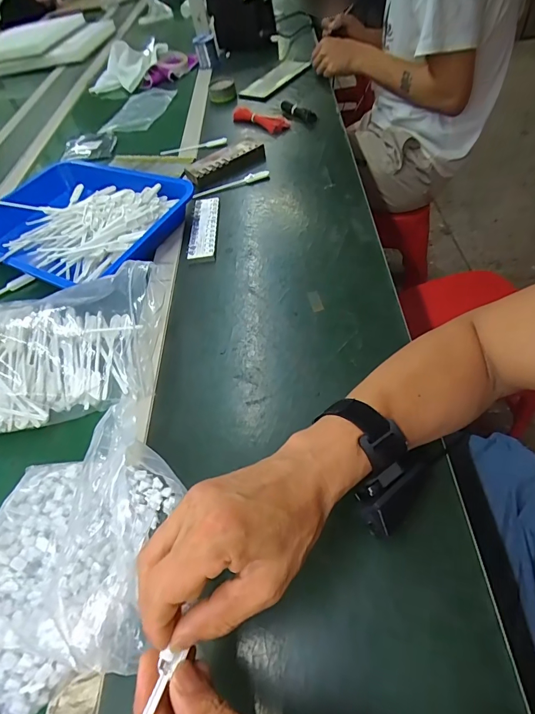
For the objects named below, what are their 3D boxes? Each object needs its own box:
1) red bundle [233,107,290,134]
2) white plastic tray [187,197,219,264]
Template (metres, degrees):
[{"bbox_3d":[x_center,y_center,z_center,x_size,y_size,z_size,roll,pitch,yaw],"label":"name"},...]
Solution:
[{"bbox_3d":[-0.019,-0.473,0.759,0.147,0.020,0.039,37,65,27],"label":"red bundle"},{"bbox_3d":[-0.099,-0.200,0.593,0.041,0.012,0.146,-4,54,3],"label":"white plastic tray"}]

